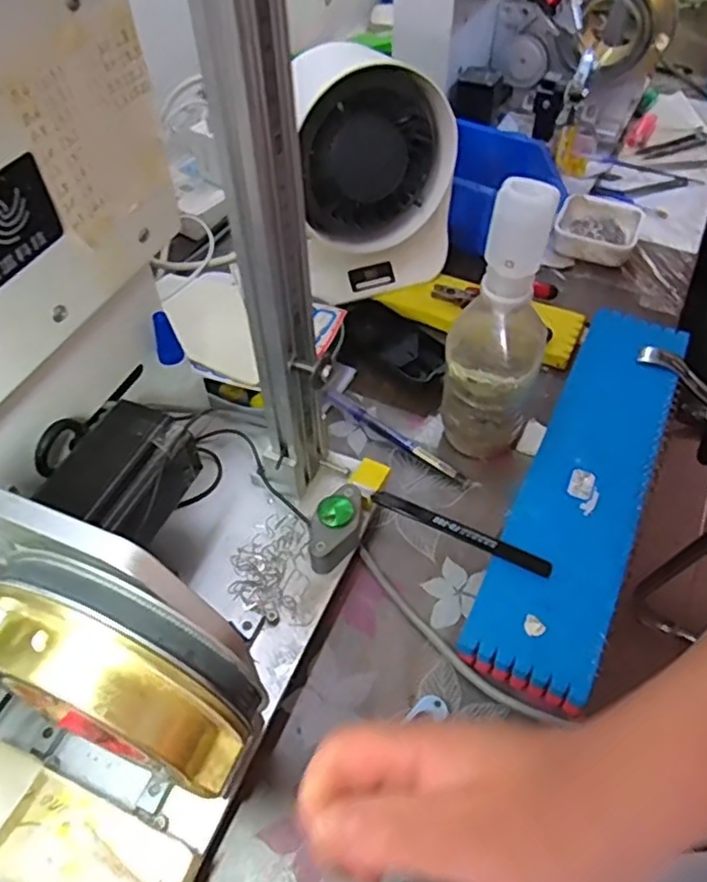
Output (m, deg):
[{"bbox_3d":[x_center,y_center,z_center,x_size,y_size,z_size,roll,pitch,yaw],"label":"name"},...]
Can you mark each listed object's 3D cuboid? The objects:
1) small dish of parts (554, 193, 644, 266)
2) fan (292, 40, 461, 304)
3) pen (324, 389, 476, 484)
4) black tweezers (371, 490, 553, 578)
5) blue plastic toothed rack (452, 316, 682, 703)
[{"bbox_3d":[0.247,-0.214,0.666,0.078,0.029,0.084,22,54,17],"label":"small dish of parts"},{"bbox_3d":[0.013,-0.230,0.575,0.157,0.186,0.080,-22,54,-17],"label":"fan"},{"bbox_3d":[0.034,-0.006,0.521,0.139,0.013,0.013,32,58,23],"label":"pen"},{"bbox_3d":[0.072,0.061,0.443,0.125,0.009,0.013,21,54,16],"label":"black tweezers"},{"bbox_3d":[0.175,0.021,0.489,0.078,0.027,0.345,21,54,16],"label":"blue plastic toothed rack"}]

